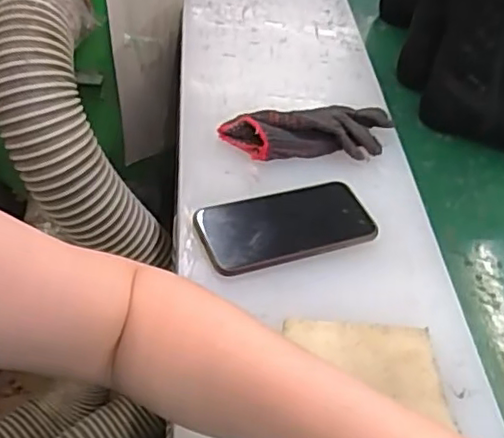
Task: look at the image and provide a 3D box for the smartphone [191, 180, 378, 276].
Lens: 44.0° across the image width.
[{"bbox_3d":[0.031,0.006,0.566,0.158,0.013,0.076,-10,48,-21],"label":"smartphone"}]

